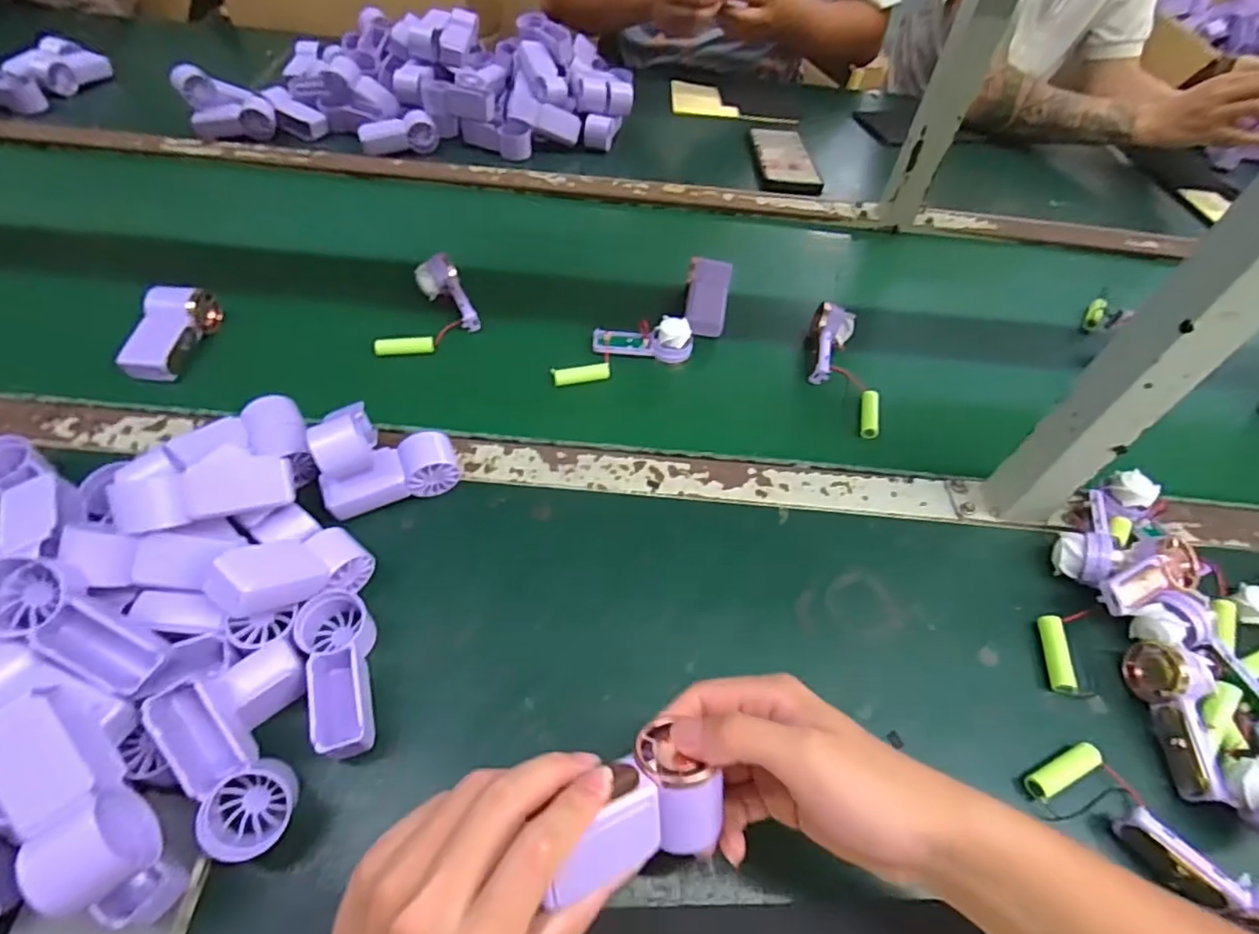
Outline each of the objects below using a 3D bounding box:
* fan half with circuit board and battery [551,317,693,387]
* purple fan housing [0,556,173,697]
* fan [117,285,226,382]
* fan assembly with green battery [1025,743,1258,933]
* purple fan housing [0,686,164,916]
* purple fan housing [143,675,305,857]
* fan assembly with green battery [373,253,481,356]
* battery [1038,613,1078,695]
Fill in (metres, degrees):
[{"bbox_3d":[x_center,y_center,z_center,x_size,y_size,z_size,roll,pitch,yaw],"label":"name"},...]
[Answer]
[{"bbox_3d":[-0.009,-0.115,0.582,0.137,0.028,0.050,-15,55,-16],"label":"fan half with circuit board and battery"},{"bbox_3d":[-0.296,0.086,0.329,0.093,0.034,0.039,33,55,-3],"label":"purple fan housing"},{"bbox_3d":[-0.408,-0.122,0.543,0.040,0.041,0.095,6,52,-1],"label":"fan"},{"bbox_3d":[0.303,0.213,0.347,0.132,0.027,0.050,32,56,33],"label":"fan assembly with green battery"},{"bbox_3d":[-0.250,0.145,0.272,0.036,0.032,0.091,-29,87,-24],"label":"purple fan housing"},{"bbox_3d":[-0.212,0.156,0.320,0.042,0.036,0.097,-34,92,-27],"label":"purple fan housing"},{"bbox_3d":[-0.202,-0.156,0.591,0.097,0.034,0.094,-17,56,-17],"label":"fan assembly with green battery"},{"bbox_3d":[0.293,0.127,0.419,0.014,0.016,0.051,9,52,2],"label":"battery"}]

